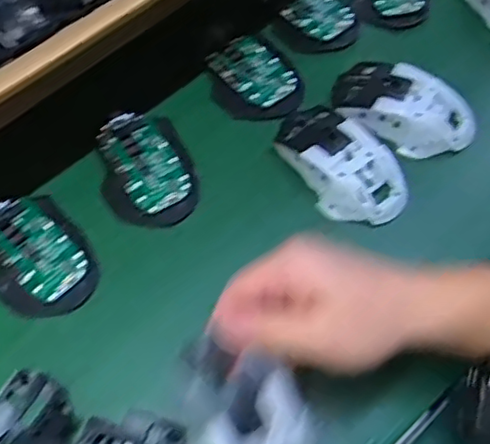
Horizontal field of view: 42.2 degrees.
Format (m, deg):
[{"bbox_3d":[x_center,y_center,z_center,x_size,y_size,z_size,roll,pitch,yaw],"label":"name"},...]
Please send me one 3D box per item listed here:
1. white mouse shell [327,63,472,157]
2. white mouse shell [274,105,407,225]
[{"bbox_3d":[0.130,-0.097,0.520,0.116,0.034,0.062,31,68,17],"label":"white mouse shell"},{"bbox_3d":[0.074,-0.049,0.496,0.062,0.031,0.117,-38,67,-16],"label":"white mouse shell"}]

